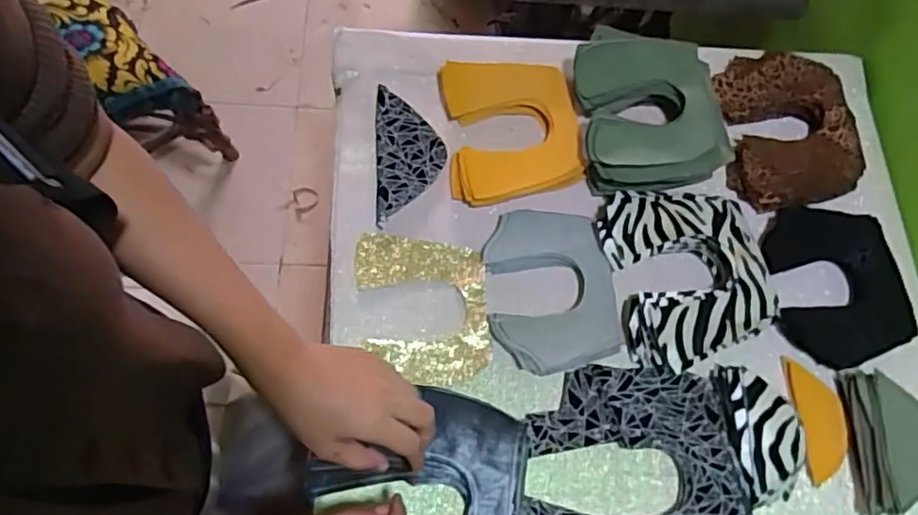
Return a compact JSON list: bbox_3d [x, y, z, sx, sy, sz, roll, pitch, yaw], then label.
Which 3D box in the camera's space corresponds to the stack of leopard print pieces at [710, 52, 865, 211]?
[{"bbox_3d":[0.355,-0.143,0.672,0.142,0.038,0.172,-11,70,-7],"label":"stack of leopard print pieces"}]

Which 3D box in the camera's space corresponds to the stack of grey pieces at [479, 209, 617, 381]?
[{"bbox_3d":[0.087,0.029,0.590,0.117,0.021,0.155,-3,70,-4],"label":"stack of grey pieces"}]

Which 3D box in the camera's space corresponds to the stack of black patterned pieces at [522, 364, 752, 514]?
[{"bbox_3d":[0.147,0.195,0.533,0.181,0.022,0.199,-8,70,-6],"label":"stack of black patterned pieces"}]

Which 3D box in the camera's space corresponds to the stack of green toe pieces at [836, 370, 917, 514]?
[{"bbox_3d":[0.388,0.165,0.558,0.063,0.040,0.127,0,69,-3],"label":"stack of green toe pieces"}]

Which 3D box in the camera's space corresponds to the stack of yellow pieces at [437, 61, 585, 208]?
[{"bbox_3d":[0.056,-0.133,0.650,0.136,0.026,0.154,-5,70,-5],"label":"stack of yellow pieces"}]

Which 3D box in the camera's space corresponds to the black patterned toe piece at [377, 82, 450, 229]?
[{"bbox_3d":[-0.050,-0.105,0.642,0.071,0.006,0.143,1,74,-10],"label":"black patterned toe piece"}]

